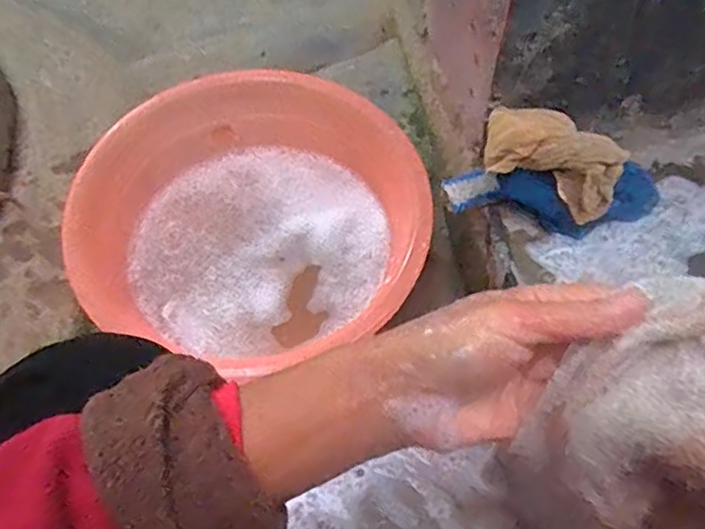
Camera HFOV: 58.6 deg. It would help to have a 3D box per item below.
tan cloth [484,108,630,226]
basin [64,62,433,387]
[{"bbox_3d":[0.224,-0.117,0.710,0.154,0.089,0.064,21,60,15],"label":"tan cloth"},{"bbox_3d":[-0.135,-0.070,0.828,0.389,0.130,0.397,-1,57,2],"label":"basin"}]

